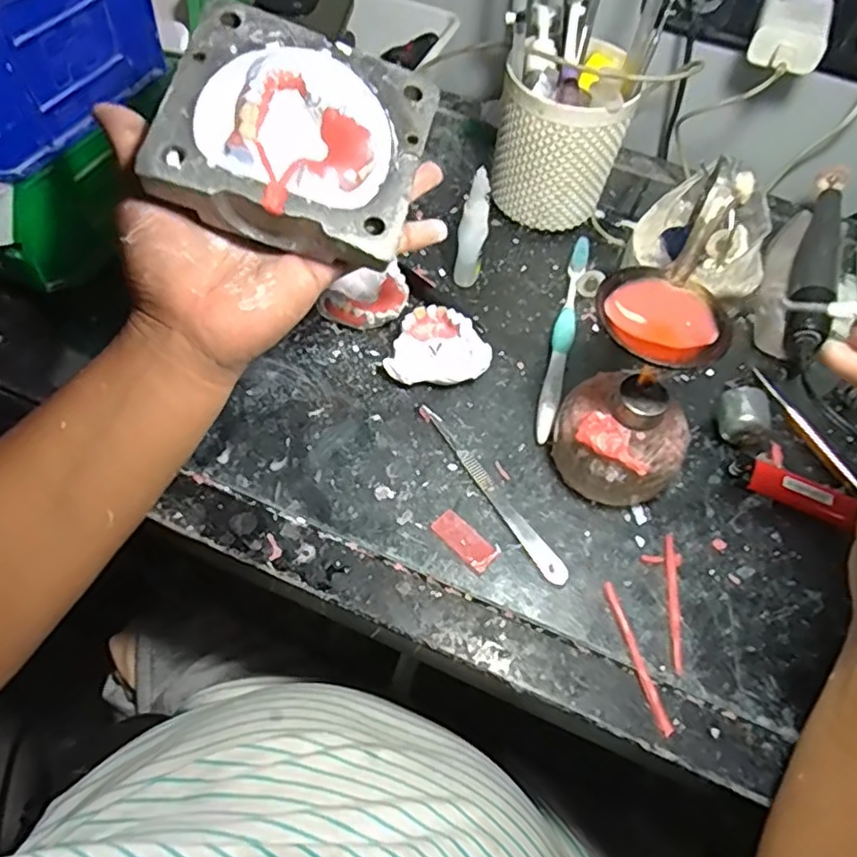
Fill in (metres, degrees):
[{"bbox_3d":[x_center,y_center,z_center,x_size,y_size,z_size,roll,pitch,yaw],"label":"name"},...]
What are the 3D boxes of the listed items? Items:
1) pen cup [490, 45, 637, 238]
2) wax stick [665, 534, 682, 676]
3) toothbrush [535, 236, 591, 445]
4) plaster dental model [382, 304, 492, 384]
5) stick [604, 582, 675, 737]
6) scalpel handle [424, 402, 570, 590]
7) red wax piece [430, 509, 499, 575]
[{"bbox_3d":[0.099,-0.225,0.509,0.089,0.112,0.096,9,58,2],"label":"pen cup"},{"bbox_3d":[0.138,0.096,0.369,0.006,0.004,0.079,9,58,1],"label":"wax stick"},{"bbox_3d":[0.096,-0.068,0.465,0.016,0.015,0.183,14,58,5],"label":"toothbrush"},{"bbox_3d":[0.006,-0.055,0.443,0.068,0.026,0.053,-3,58,-6],"label":"plaster dental model"},{"bbox_3d":[0.111,0.121,0.350,0.007,0.004,0.079,-12,60,-11],"label":"stick"},{"bbox_3d":[0.037,0.037,0.395,0.013,0.004,0.135,-31,65,-21],"label":"scalpel handle"},{"bbox_3d":[0.021,0.064,0.377,0.039,0.004,0.018,41,64,19],"label":"red wax piece"}]

